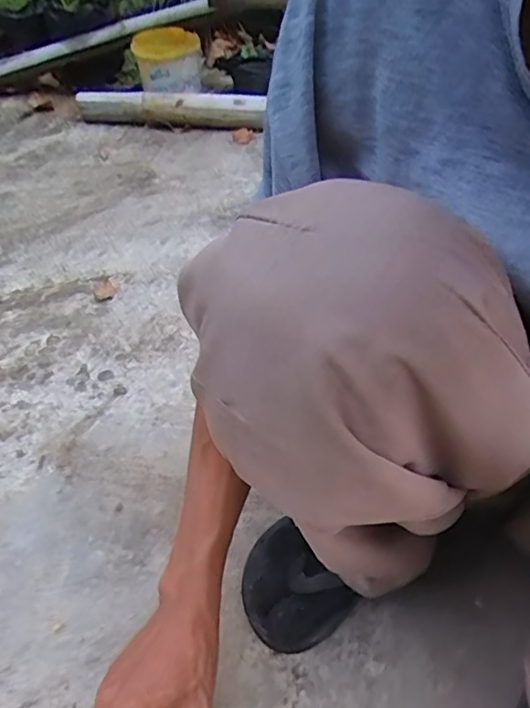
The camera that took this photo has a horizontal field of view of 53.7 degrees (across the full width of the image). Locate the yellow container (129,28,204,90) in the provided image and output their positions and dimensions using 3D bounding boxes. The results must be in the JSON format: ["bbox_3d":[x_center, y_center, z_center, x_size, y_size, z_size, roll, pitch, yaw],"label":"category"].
[{"bbox_3d":[-0.234,-0.724,1.290,0.145,0.105,0.158,2,45,2],"label":"yellow container"}]

